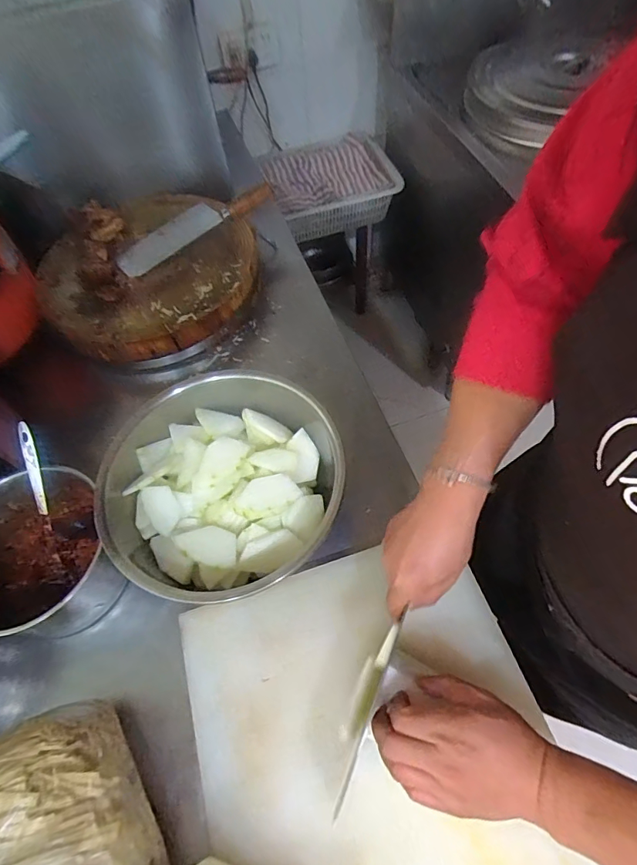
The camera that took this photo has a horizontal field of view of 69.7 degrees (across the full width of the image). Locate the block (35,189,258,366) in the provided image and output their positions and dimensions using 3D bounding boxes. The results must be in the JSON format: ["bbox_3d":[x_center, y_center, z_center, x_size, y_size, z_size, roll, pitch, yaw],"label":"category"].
[{"bbox_3d":[-0.290,-0.288,0.800,0.370,0.083,0.329,-38,64,-17],"label":"block"}]

